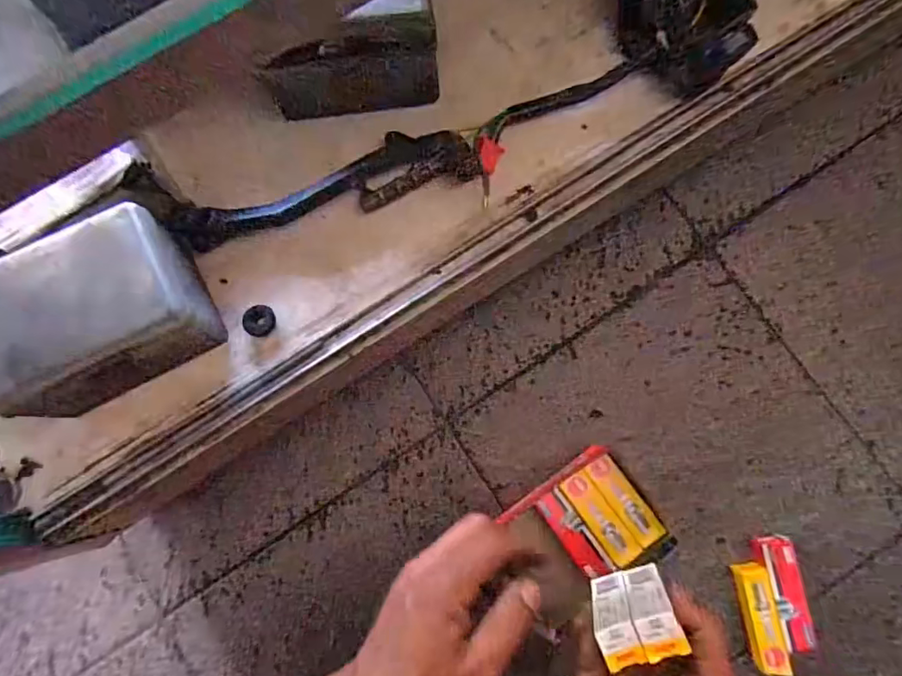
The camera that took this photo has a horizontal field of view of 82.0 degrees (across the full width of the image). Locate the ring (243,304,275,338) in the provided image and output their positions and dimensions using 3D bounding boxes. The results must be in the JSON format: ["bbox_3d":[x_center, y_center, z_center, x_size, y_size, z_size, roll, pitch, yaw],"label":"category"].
[{"bbox_3d":[-0.127,-0.012,0.343,0.019,0.007,0.021,17,82,4],"label":"ring"}]

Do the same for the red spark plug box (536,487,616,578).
[{"bbox_3d":[0.104,0.167,0.450,0.024,0.031,0.078,-35,81,-4],"label":"red spark plug box"}]

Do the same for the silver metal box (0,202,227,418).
[{"bbox_3d":[-0.206,-0.005,0.310,0.116,0.074,0.079,-31,81,-3],"label":"silver metal box"}]

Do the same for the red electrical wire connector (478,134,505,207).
[{"bbox_3d":[0.025,-0.112,0.350,0.016,0.015,0.049,7,81,3],"label":"red electrical wire connector"}]

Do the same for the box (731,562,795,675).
[{"bbox_3d":[0.258,0.234,0.437,0.025,0.025,0.083,-10,80,0],"label":"box"}]

